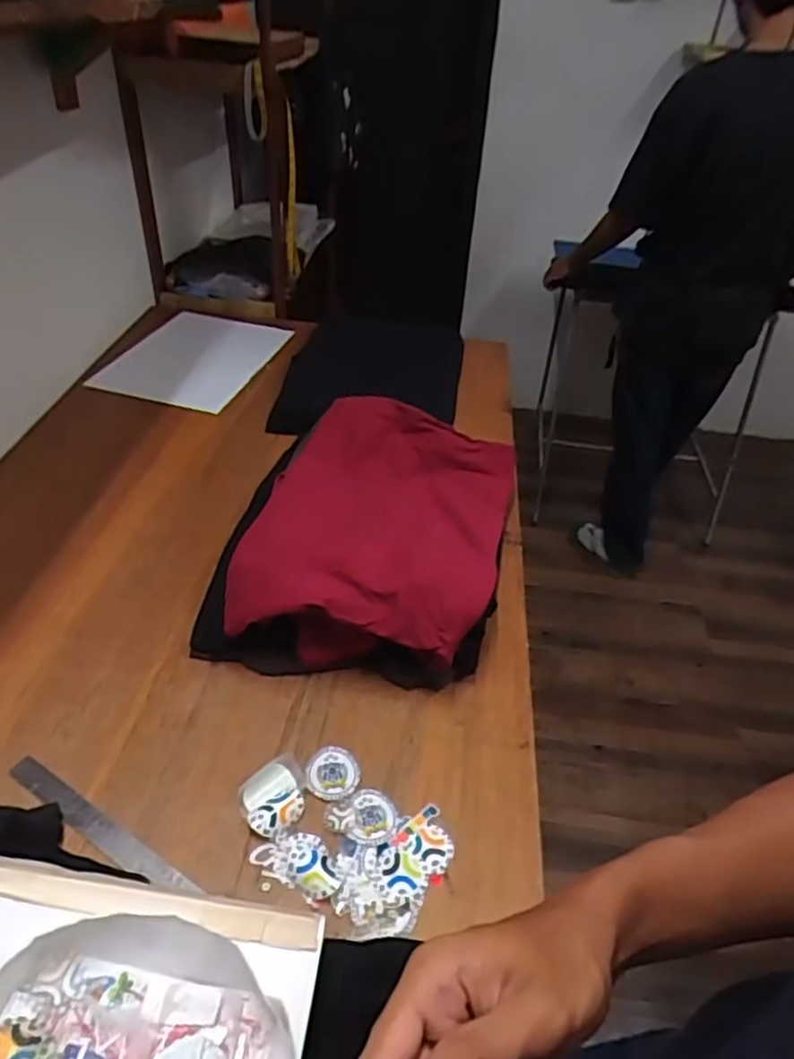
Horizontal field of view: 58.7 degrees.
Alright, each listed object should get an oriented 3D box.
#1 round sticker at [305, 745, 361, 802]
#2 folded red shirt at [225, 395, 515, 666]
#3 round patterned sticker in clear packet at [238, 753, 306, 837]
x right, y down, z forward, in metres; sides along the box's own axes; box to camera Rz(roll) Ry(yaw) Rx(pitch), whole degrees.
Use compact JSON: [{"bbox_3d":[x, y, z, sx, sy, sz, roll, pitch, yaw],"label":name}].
[{"bbox_3d":[-0.072,0.272,0.789,0.060,0.008,0.063,3,39,-2],"label":"round sticker"},{"bbox_3d":[-0.017,-0.015,1.019,0.338,0.107,0.498,10,39,7],"label":"folded red shirt"},{"bbox_3d":[-0.132,0.284,0.761,0.069,0.016,0.078,-18,44,-25],"label":"round patterned sticker in clear packet"}]

